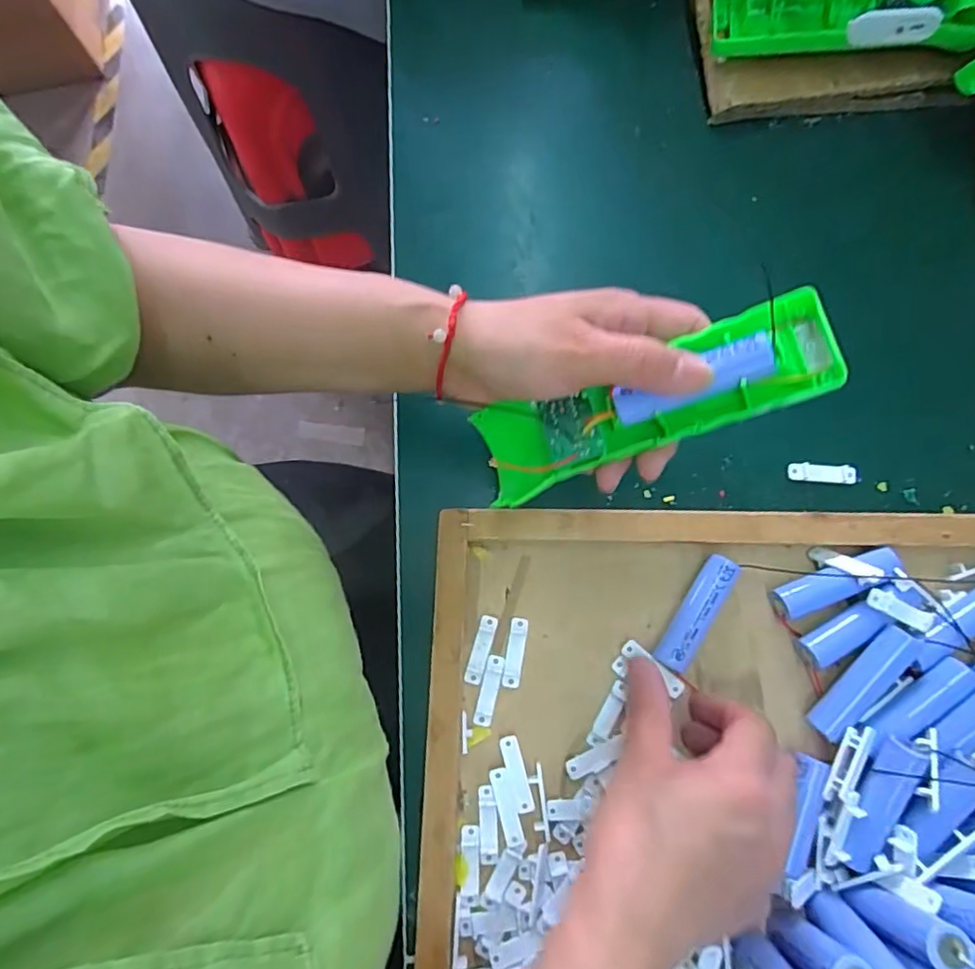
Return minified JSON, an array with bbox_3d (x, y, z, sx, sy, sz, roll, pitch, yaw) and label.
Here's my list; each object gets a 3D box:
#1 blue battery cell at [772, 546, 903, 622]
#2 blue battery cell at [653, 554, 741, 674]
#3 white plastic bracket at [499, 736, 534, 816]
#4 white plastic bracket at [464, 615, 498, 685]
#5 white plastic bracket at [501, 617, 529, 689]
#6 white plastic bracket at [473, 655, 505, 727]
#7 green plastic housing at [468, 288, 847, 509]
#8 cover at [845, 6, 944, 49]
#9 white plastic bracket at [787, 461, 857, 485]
[{"bbox_3d":[0.191,0.054,0.320,0.069,0.015,0.018,-22,77,-4],"label":"blue battery cell"},{"bbox_3d":[0.113,0.070,0.318,0.017,0.015,0.066,32,80,8],"label":"blue battery cell"},{"bbox_3d":[0.016,0.153,0.309,0.010,0.005,0.038,-16,77,-2],"label":"white plastic bracket"},{"bbox_3d":[-0.003,0.092,0.324,0.010,0.004,0.038,17,78,5],"label":"white plastic bracket"},{"bbox_3d":[0.016,0.093,0.325,0.010,0.004,0.038,10,77,4],"label":"white plastic bracket"},{"bbox_3d":[0.001,0.113,0.319,0.009,0.004,0.037,13,78,4],"label":"white plastic bracket"},{"bbox_3d":[0.069,-0.037,0.267,0.160,0.022,0.046,-20,76,19],"label":"green plastic housing"},{"bbox_3d":[0.248,-0.280,0.360,0.052,0.021,0.006,0,77,1],"label":"cover"},{"bbox_3d":[0.199,-0.007,0.347,0.039,0.004,0.011,3,77,2],"label":"white plastic bracket"}]

